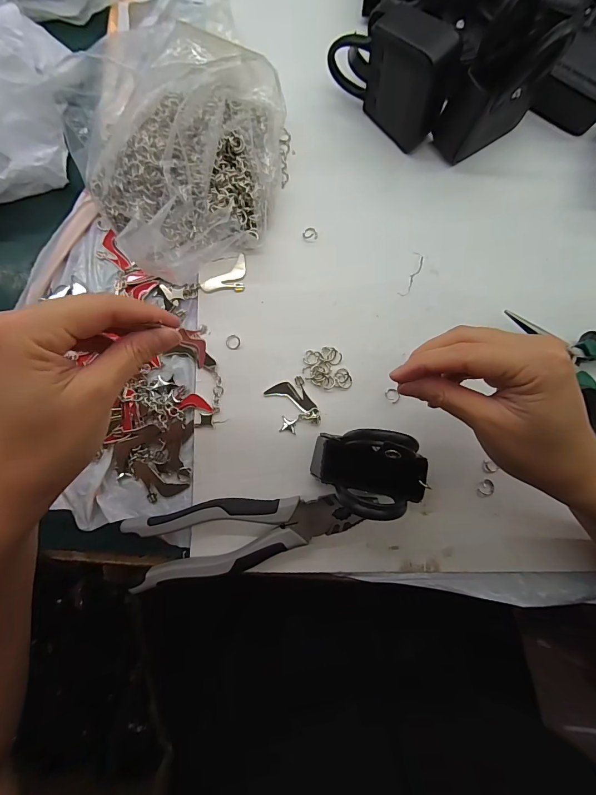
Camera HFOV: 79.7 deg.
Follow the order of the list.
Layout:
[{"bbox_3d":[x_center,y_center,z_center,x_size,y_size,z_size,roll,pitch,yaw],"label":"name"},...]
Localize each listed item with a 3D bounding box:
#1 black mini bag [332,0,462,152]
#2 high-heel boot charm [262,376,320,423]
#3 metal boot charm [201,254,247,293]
[{"bbox_3d":[0.077,-0.269,0.286,0.098,0.089,0.039,43,86,4],"label":"black mini bag"},{"bbox_3d":[0.001,-0.002,0.299,0.050,0.004,0.027,29,86,3],"label":"high-heel boot charm"},{"bbox_3d":[-0.060,-0.102,0.311,0.046,0.004,0.026,-37,86,-3],"label":"metal boot charm"}]

